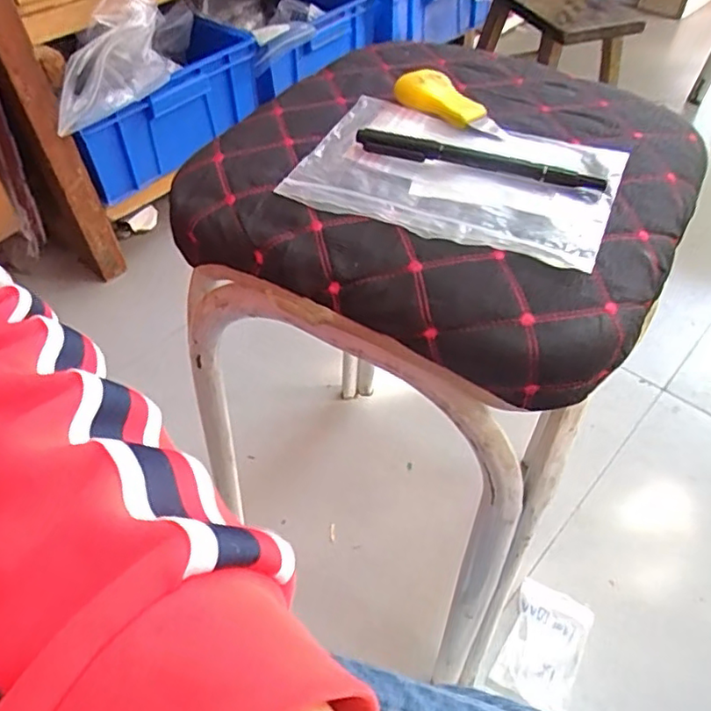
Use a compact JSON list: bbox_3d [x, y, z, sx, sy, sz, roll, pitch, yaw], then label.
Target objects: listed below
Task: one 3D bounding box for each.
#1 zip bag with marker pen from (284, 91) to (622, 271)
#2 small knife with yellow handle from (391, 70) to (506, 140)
[{"bbox_3d":[0.056,-0.102,0.335,0.166,0.016,0.114,19,52,17],"label":"zip bag with marker pen"},{"bbox_3d":[0.060,-0.155,0.379,0.076,0.012,0.034,35,55,12],"label":"small knife with yellow handle"}]

